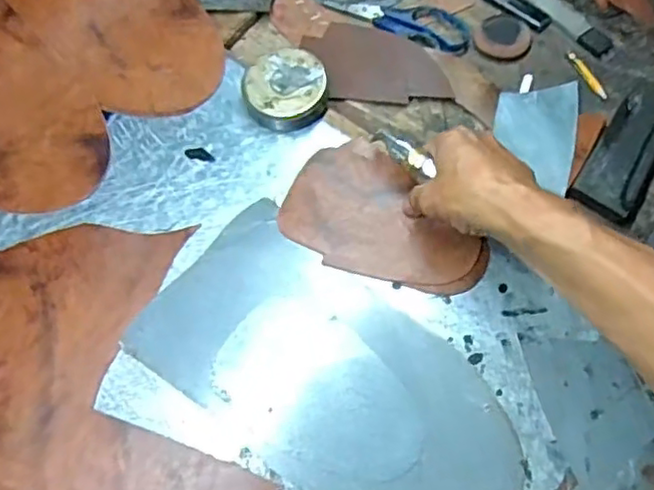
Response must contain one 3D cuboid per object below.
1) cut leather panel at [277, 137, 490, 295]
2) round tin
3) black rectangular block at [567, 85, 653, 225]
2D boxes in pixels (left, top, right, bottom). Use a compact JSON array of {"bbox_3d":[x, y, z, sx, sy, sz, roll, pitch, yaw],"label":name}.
[{"bbox_3d":[0.047,-0.017,0.548,0.171,0.018,0.104,36,70,13],"label":"cut leather panel"},{"bbox_3d":[-0.038,-0.141,0.602,0.071,0.033,0.067,-24,69,-12],"label":"round tin"},{"bbox_3d":[0.278,-0.088,0.599,0.057,0.015,0.156,32,69,12],"label":"black rectangular block"}]

